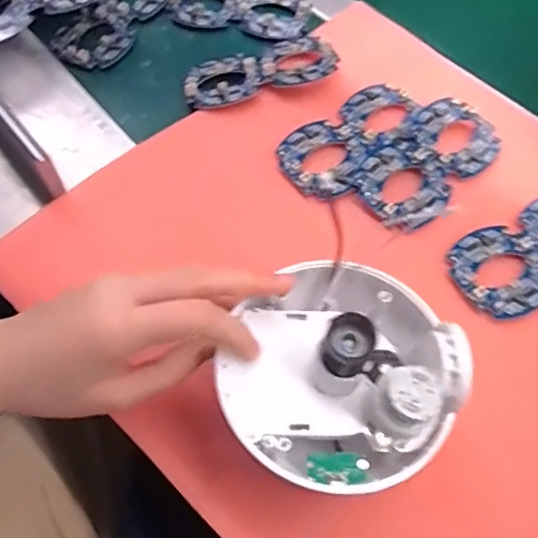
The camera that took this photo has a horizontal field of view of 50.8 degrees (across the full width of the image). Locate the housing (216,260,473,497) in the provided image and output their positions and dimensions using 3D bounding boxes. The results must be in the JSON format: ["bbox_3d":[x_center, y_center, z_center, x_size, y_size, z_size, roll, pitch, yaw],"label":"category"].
[{"bbox_3d":[0.037,0.045,0.277,0.111,0.057,0.112,1,62,-2],"label":"housing"}]

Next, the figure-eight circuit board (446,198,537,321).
[{"bbox_3d":[0.188,-0.012,0.397,0.126,0.005,0.065,-26,66,-15],"label":"figure-eight circuit board"}]

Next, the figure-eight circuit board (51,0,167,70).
[{"bbox_3d":[-0.138,-0.226,0.504,0.058,0.012,0.126,26,64,10],"label":"figure-eight circuit board"}]

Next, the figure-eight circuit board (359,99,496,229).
[{"bbox_3d":[0.122,-0.082,0.429,0.064,0.004,0.125,44,71,11],"label":"figure-eight circuit board"}]

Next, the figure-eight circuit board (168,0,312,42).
[{"bbox_3d":[-0.026,-0.242,0.519,0.124,0.011,0.067,11,62,3],"label":"figure-eight circuit board"}]

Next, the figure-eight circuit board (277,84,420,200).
[{"bbox_3d":[0.063,-0.104,0.438,0.063,0.005,0.124,41,68,17],"label":"figure-eight circuit board"}]

